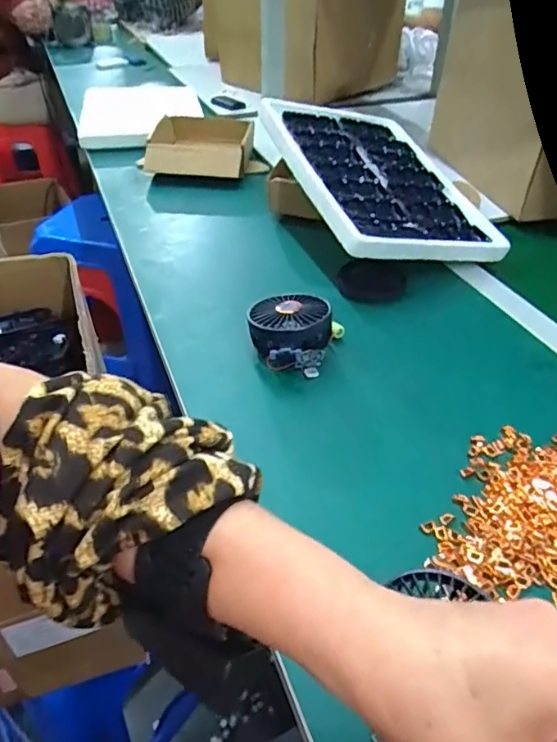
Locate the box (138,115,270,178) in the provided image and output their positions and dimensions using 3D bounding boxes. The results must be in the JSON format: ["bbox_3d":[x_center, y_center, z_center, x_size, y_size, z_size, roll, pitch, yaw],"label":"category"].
[{"bbox_3d":[-0.138,-0.411,1.010,0.227,0.060,0.164,1,40,0],"label":"box"}]

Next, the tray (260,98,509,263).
[{"bbox_3d":[0.136,-0.271,0.774,0.255,0.034,0.345,-6,52,-27],"label":"tray"}]

